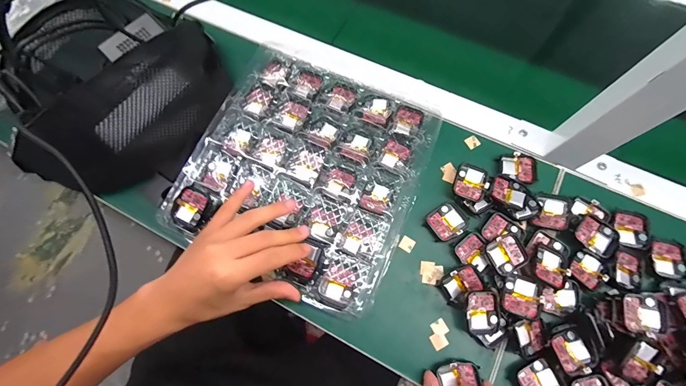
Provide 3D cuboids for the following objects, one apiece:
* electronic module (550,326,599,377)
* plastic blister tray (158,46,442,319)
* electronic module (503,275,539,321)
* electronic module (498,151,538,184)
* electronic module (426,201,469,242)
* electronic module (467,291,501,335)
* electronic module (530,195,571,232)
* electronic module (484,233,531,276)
[{"bbox_3d":[0.228,0.158,0.301,0.038,0.014,0.038,-20,73,-5],"label":"electronic module"},{"bbox_3d":[-0.042,-0.034,0.370,0.265,0.025,0.270,24,74,8],"label":"plastic blister tray"},{"bbox_3d":[0.185,0.108,0.314,0.031,0.013,0.039,15,73,6],"label":"electronic module"},{"bbox_3d":[0.215,-0.031,0.368,0.046,0.006,0.036,20,74,7],"label":"electronic module"},{"bbox_3d":[0.122,0.033,0.351,0.040,0.006,0.039,-37,75,-10],"label":"electronic module"},{"bbox_3d":[0.144,0.123,0.310,0.035,0.013,0.042,-3,72,0],"label":"electronic module"},{"bbox_3d":[0.241,0.021,0.345,0.034,0.008,0.042,16,73,6],"label":"electronic module"},{"bbox_3d":[0.179,0.067,0.328,0.043,0.013,0.037,-28,74,-7],"label":"electronic module"}]

